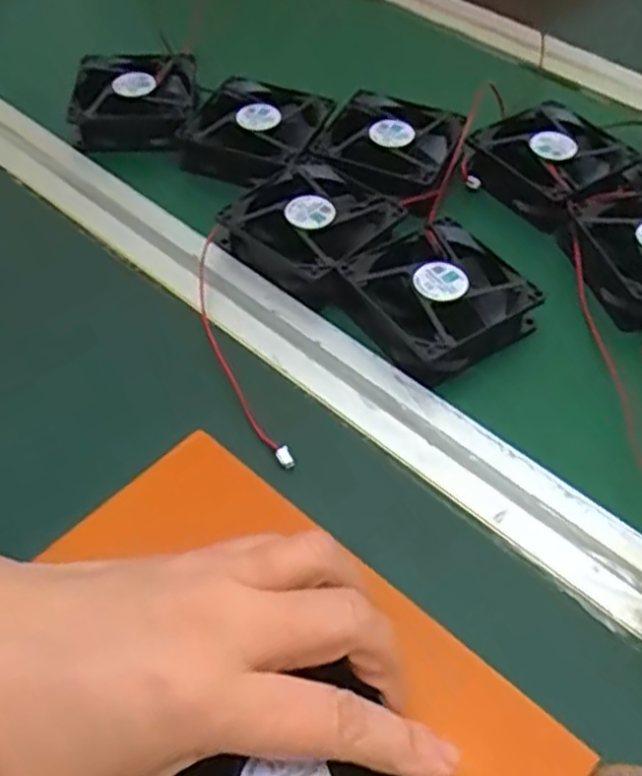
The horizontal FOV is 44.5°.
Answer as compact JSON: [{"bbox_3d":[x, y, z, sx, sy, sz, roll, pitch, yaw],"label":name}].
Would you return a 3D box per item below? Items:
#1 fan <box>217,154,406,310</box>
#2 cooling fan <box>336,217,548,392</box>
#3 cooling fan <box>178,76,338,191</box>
[{"bbox_3d":[-0.005,-0.093,0.451,0.084,0.023,0.083,29,53,19],"label":"fan"},{"bbox_3d":[0.060,-0.050,0.415,0.079,0.027,0.080,-26,56,-25],"label":"cooling fan"},{"bbox_3d":[-0.040,-0.163,0.510,0.080,0.032,0.089,26,52,16],"label":"cooling fan"}]

